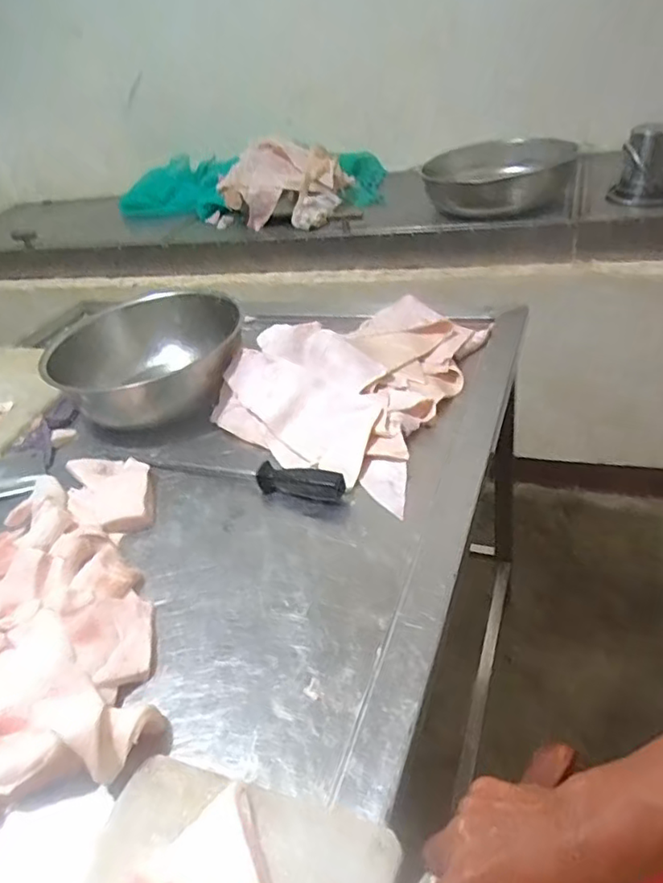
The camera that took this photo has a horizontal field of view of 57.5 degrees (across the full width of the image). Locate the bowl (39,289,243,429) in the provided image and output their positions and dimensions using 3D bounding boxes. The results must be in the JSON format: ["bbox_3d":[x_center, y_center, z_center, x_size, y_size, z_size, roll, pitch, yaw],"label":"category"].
[{"bbox_3d":[-0.299,-0.130,1.032,0.281,0.124,0.280,-7,36,5],"label":"bowl"}]

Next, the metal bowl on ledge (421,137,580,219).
[{"bbox_3d":[0.438,-0.705,1.630,0.404,0.130,0.333,3,38,18],"label":"metal bowl on ledge"}]

